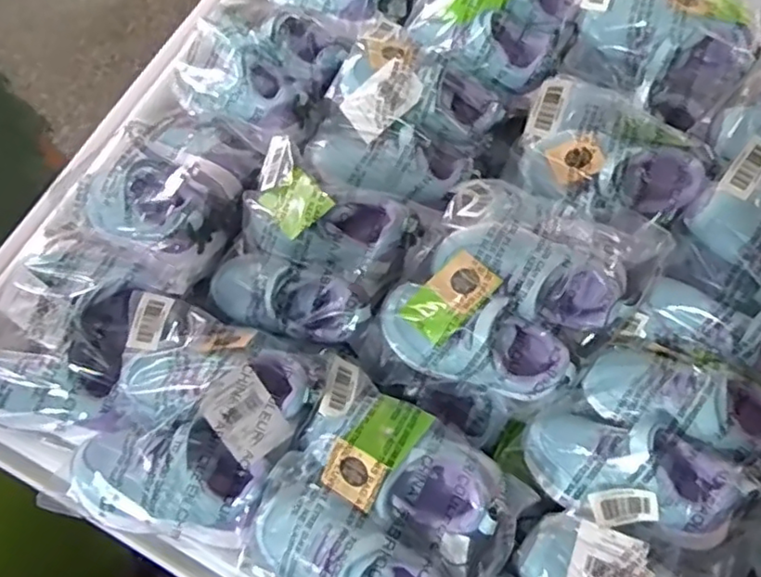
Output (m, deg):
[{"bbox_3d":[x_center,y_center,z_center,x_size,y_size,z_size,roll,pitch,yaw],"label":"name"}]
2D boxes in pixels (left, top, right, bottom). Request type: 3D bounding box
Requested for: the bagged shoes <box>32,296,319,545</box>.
[{"bbox_3d":[-0.156,0.110,0.498,0.164,0.060,0.180,-1,68,3],"label":"bagged shoes"}]

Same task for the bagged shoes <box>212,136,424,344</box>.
[{"bbox_3d":[-0.064,-0.034,0.559,0.168,0.069,0.169,23,71,11],"label":"bagged shoes"}]

